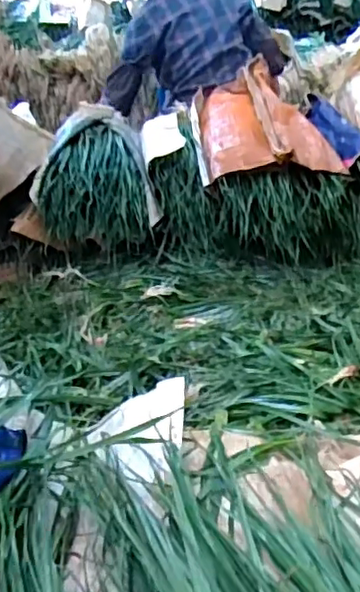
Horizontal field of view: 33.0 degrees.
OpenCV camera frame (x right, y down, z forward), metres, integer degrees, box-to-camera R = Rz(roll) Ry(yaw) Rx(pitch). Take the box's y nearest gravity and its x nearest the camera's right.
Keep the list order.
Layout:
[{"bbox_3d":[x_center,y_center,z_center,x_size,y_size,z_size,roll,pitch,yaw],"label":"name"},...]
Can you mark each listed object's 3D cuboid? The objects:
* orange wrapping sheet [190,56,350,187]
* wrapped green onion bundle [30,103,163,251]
[{"bbox_3d":[0.236,-0.515,1.770,0.382,0.189,0.583,-1,30,0],"label":"orange wrapping sheet"},{"bbox_3d":[-0.261,-0.366,1.805,0.335,0.249,0.475,-6,31,-9],"label":"wrapped green onion bundle"}]

